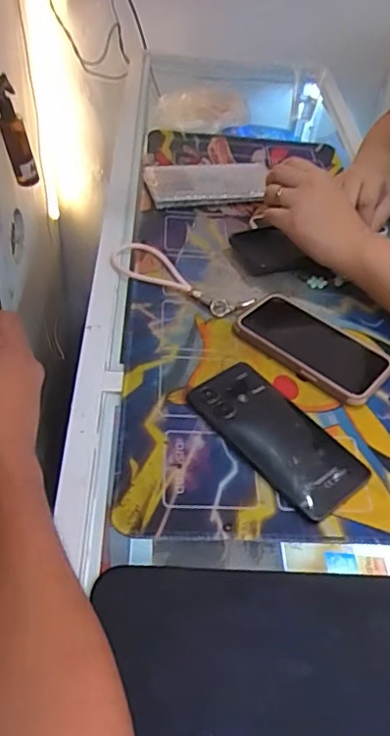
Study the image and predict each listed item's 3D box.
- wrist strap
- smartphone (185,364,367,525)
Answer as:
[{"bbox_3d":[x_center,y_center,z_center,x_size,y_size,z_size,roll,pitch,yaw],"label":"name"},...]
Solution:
[{"bbox_3d":[-0.026,-0.101,0.620,0.179,0.014,0.058,38,54,26],"label":"wrist strap"},{"bbox_3d":[0.070,0.056,0.488,0.078,0.012,0.158,-29,56,-29],"label":"smartphone"}]

